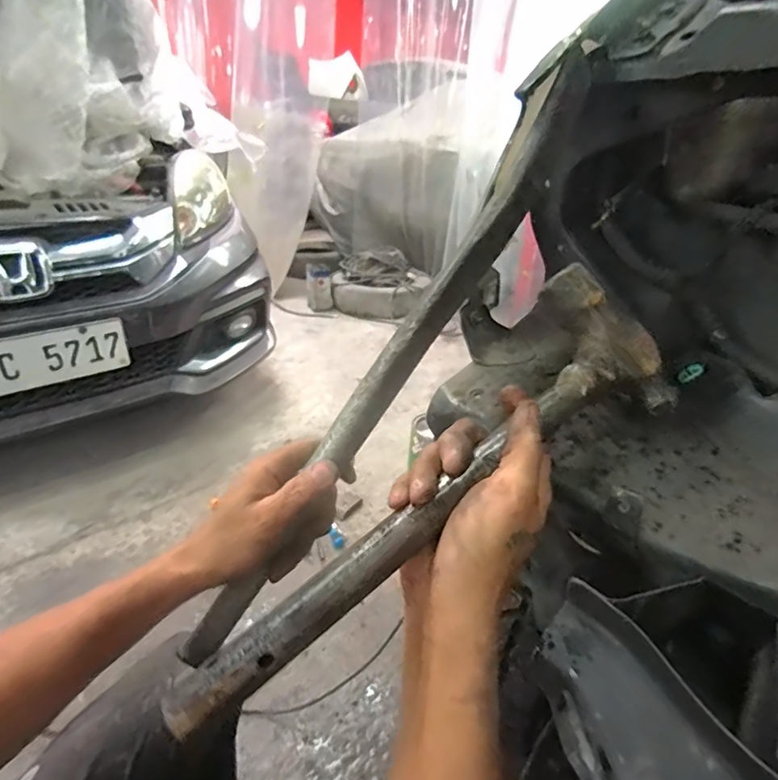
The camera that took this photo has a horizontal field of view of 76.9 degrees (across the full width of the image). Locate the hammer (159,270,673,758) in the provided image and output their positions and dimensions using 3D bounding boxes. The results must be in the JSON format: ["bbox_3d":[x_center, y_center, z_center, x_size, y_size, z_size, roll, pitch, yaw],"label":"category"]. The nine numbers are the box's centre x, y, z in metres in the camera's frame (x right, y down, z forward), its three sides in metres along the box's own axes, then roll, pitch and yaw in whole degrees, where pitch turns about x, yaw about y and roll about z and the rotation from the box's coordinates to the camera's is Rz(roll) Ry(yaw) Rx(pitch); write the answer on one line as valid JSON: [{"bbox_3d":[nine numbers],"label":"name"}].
[{"bbox_3d":[0.036,0.050,0.293,0.362,0.073,0.075,-37,42,-21],"label":"hammer"}]

